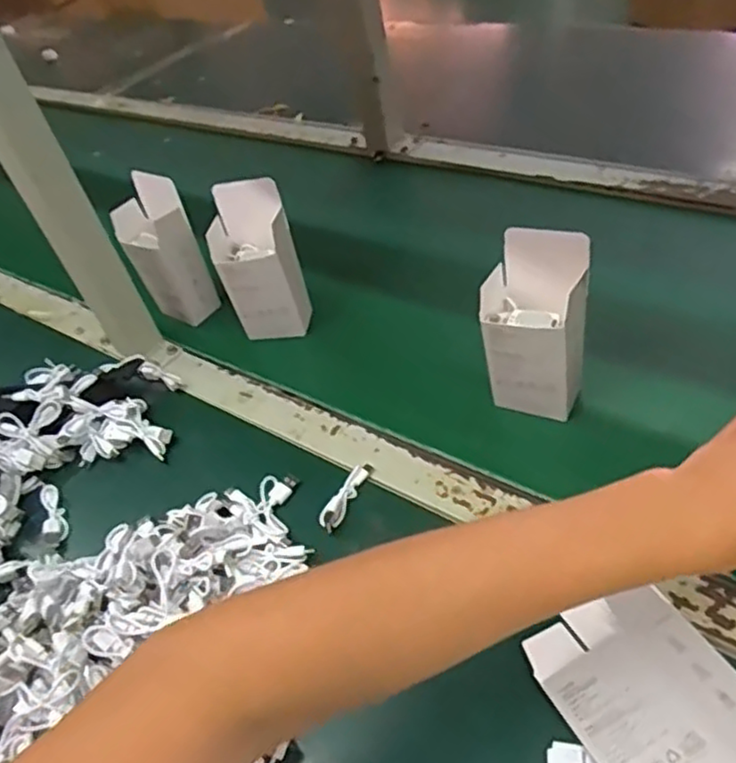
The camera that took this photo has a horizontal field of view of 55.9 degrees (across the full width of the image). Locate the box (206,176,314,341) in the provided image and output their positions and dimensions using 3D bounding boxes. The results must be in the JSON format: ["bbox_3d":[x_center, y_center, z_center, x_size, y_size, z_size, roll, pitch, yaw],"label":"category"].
[{"bbox_3d":[-0.108,-0.117,0.684,0.078,0.147,0.057,-13,45,3],"label":"box"}]

